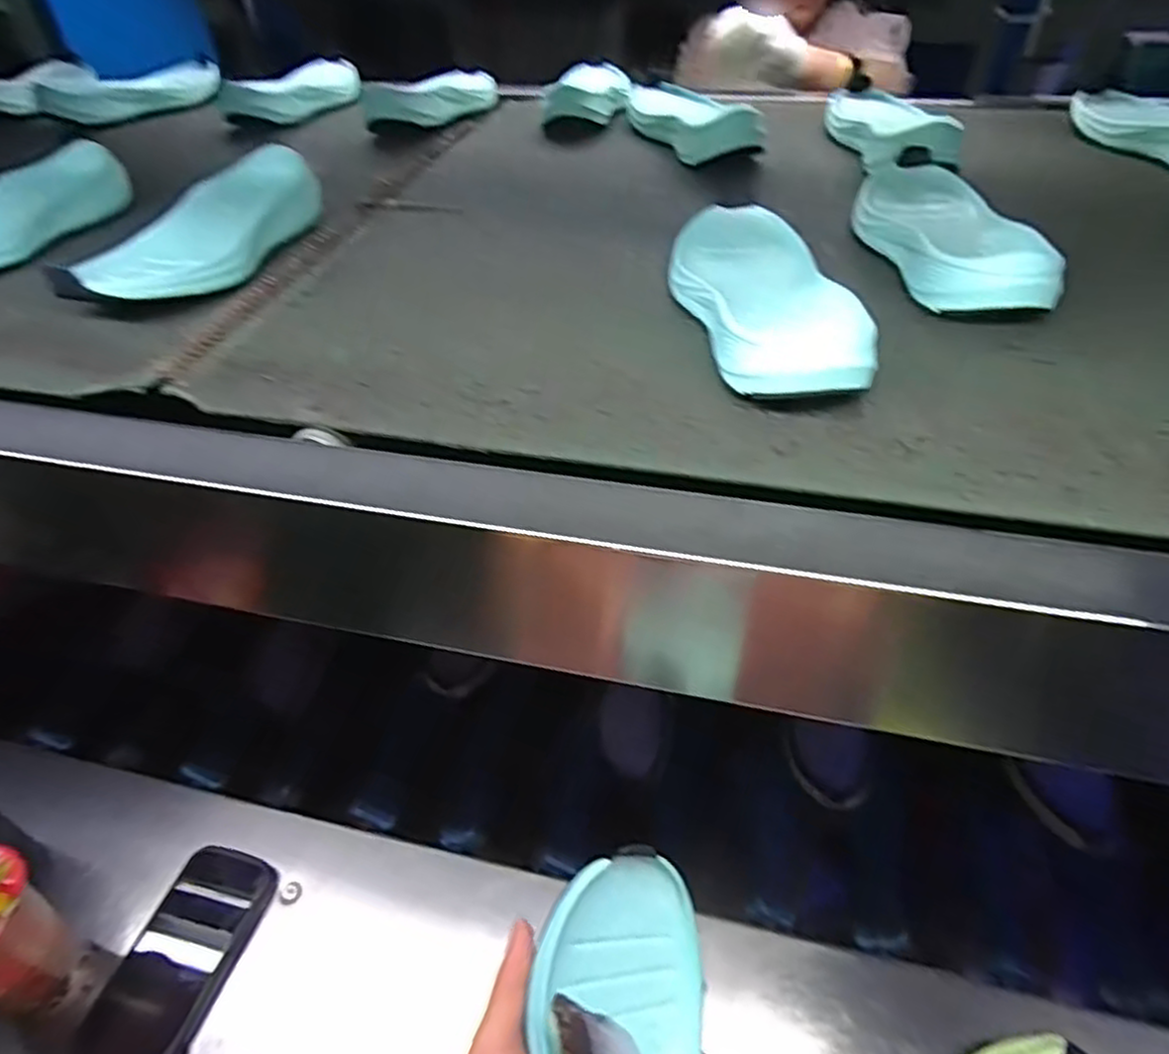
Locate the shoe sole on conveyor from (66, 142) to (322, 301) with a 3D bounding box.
[{"bbox_3d":[-0.268,-0.209,0.502,0.071,0.048,0.201,12,48,16],"label":"shoe sole on conveyor"}]

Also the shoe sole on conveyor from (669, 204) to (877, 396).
[{"bbox_3d":[0.103,-0.143,0.422,0.082,0.035,0.217,-5,46,0],"label":"shoe sole on conveyor"}]

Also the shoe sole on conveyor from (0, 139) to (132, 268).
[{"bbox_3d":[-0.453,-0.236,0.544,0.082,0.042,0.219,12,48,16],"label":"shoe sole on conveyor"}]

